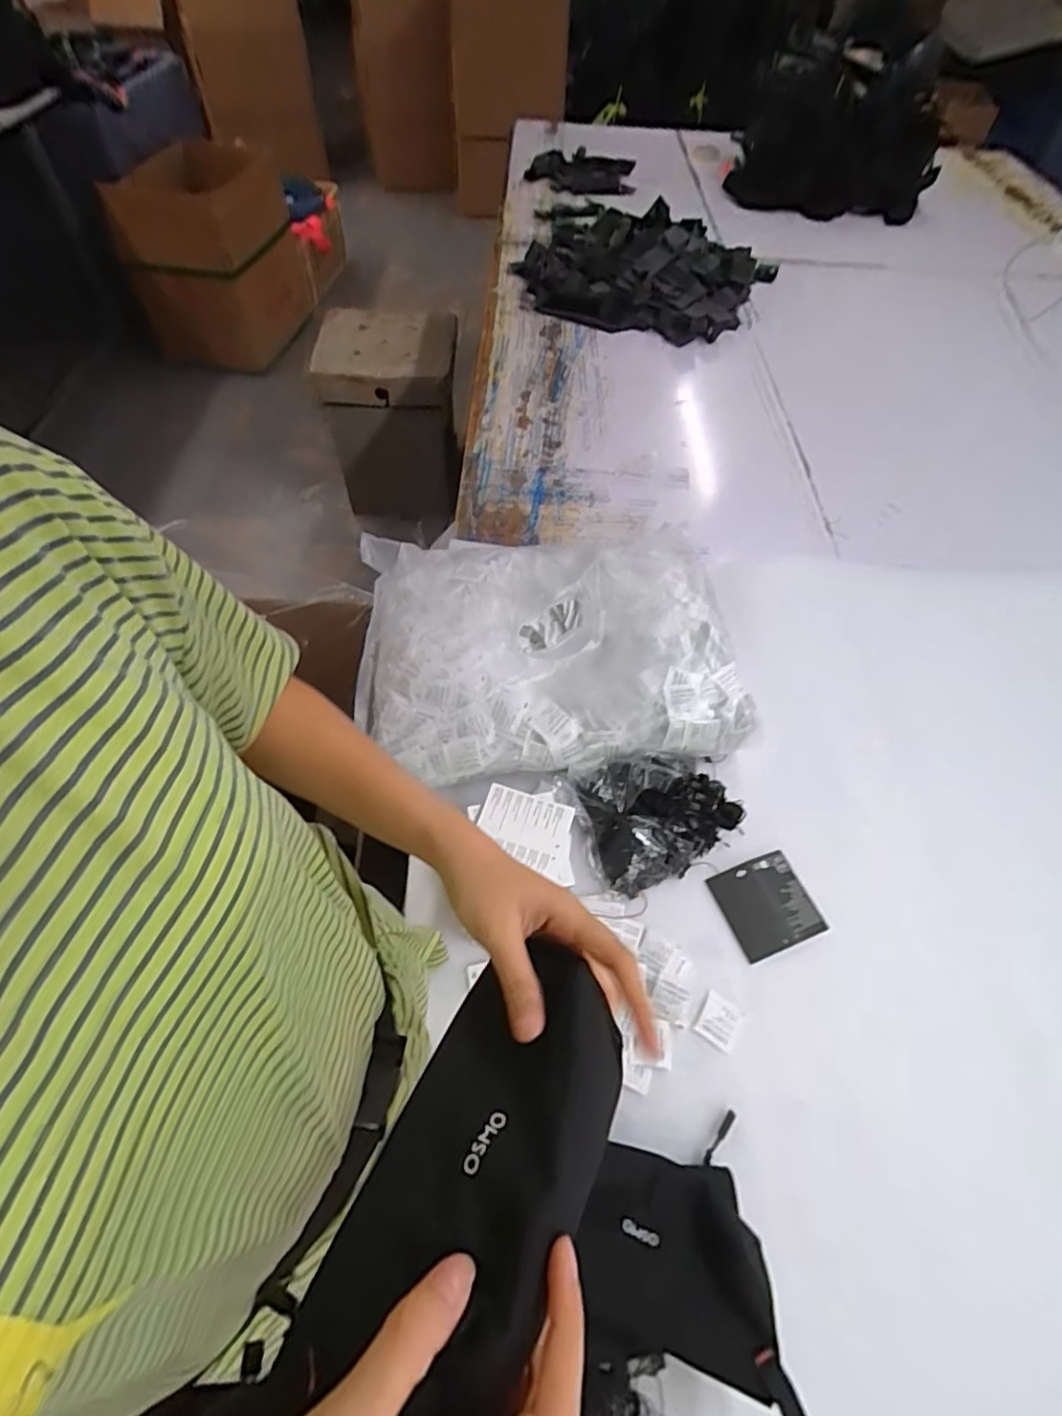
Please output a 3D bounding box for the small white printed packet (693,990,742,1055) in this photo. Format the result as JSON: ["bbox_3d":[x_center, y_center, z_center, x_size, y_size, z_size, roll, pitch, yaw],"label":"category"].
[{"bbox_3d":[0.175,0.292,0.545,0.037,0.004,0.041,34,64,8],"label":"small white printed packet"}]

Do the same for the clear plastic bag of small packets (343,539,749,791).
[{"bbox_3d":[0.013,-0.079,0.733,0.444,0.090,0.350,-7,57,-8],"label":"clear plastic bag of small packets"}]

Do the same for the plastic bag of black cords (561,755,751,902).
[{"bbox_3d":[0.139,0.113,0.630,0.167,0.051,0.127,-15,59,-13],"label":"plastic bag of black cords"}]

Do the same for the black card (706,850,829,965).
[{"bbox_3d":[0.244,0.202,0.604,0.092,0.005,0.087,-16,59,-14],"label":"black card"}]

